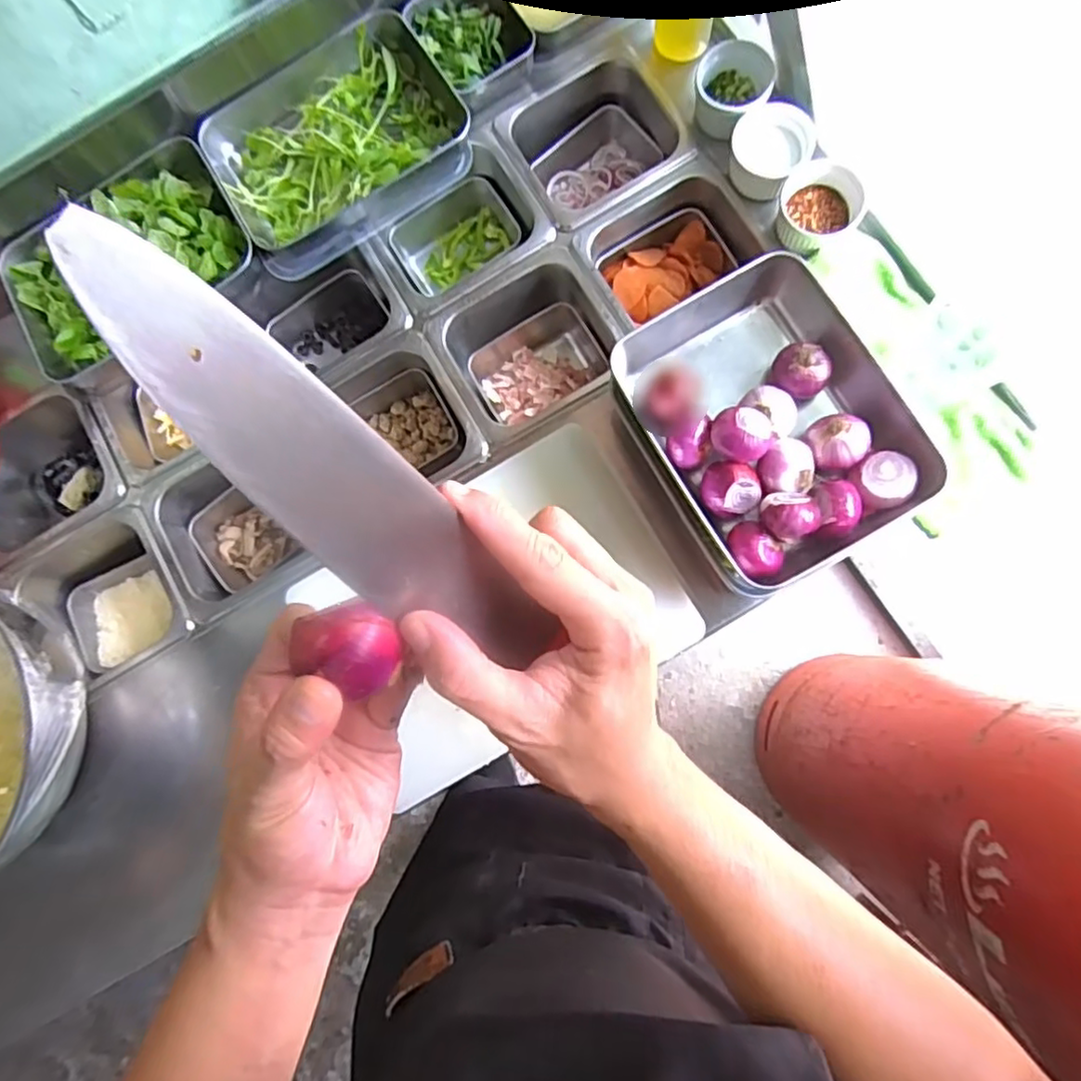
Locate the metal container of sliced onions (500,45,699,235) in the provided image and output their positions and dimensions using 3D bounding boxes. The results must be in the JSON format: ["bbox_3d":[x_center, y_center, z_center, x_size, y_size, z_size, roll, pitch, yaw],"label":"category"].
[{"bbox_3d":[0.061,-0.426,0.732,0.171,0.093,0.164,-31,81,1],"label":"metal container of sliced onions"}]

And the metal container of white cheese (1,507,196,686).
[{"bbox_3d":[-0.459,0.064,0.711,0.166,0.083,0.163,-32,81,1],"label":"metal container of white cheese"}]

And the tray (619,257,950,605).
[{"bbox_3d":[0.197,-0.102,0.565,0.212,0.067,0.256,-27,81,2],"label":"tray"}]

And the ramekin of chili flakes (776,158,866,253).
[{"bbox_3d":[0.270,-0.330,0.637,0.071,0.039,0.077,-1,82,6],"label":"ramekin of chili flakes"}]

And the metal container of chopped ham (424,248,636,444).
[{"bbox_3d":[-0.006,-0.197,0.710,0.176,0.101,0.162,-30,81,1],"label":"metal container of chopped ham"}]

